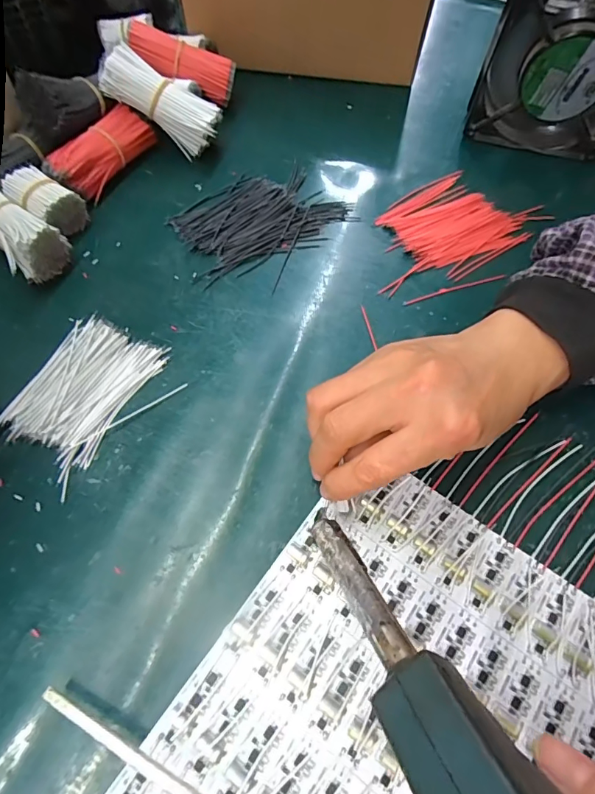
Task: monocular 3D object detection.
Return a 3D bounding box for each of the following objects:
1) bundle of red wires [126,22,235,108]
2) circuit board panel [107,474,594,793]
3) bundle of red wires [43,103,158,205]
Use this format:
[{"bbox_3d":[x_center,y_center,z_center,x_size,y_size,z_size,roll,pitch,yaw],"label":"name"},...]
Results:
[{"bbox_3d":[-0.096,-0.283,0.374,0.085,0.025,0.023,16,62,-19],"label":"bundle of red wires"},{"bbox_3d":[0.051,0.163,0.210,0.192,0.008,0.228,35,68,14],"label":"circuit board panel"},{"bbox_3d":[-0.156,-0.192,0.353,0.032,0.033,0.090,27,66,11],"label":"bundle of red wires"}]

